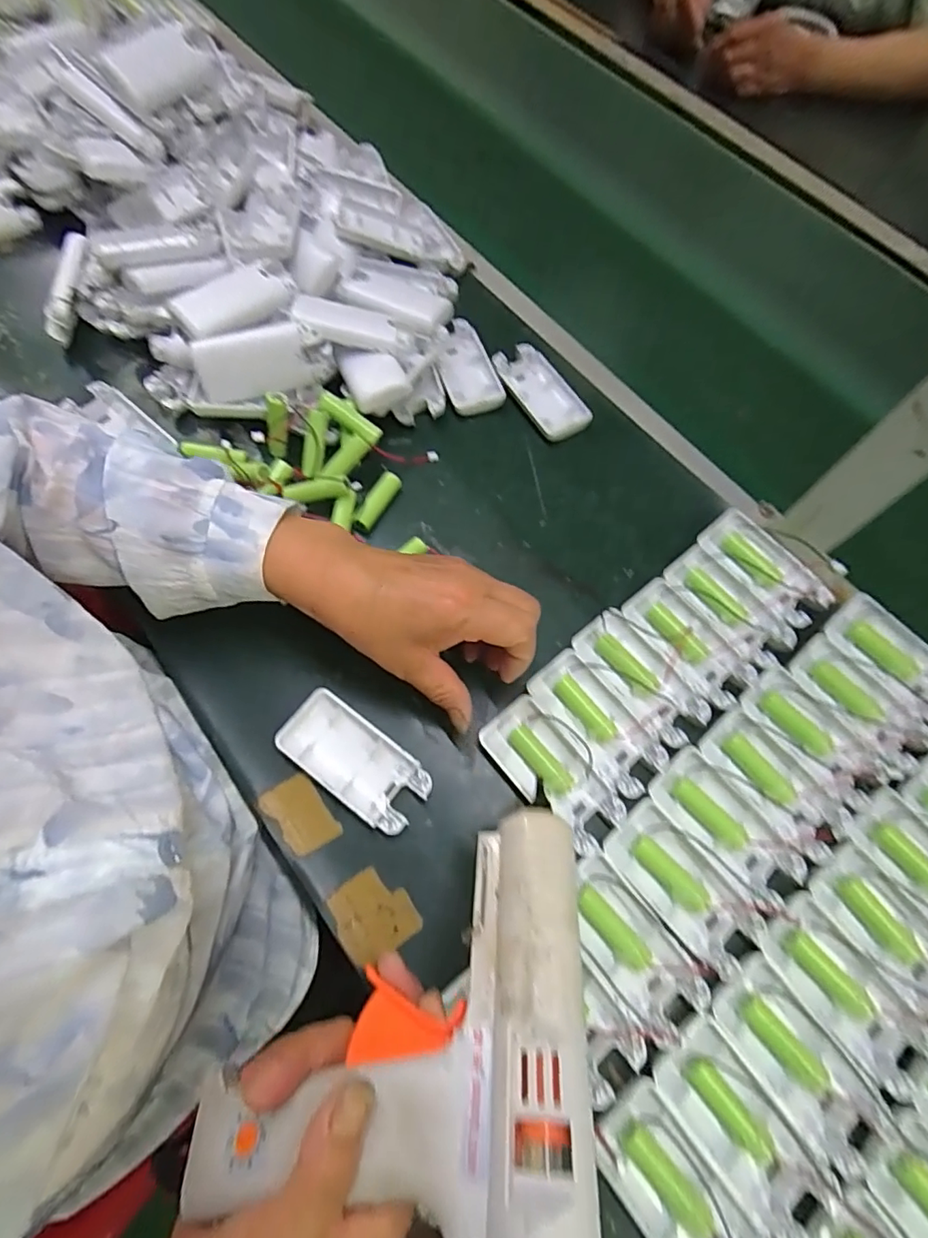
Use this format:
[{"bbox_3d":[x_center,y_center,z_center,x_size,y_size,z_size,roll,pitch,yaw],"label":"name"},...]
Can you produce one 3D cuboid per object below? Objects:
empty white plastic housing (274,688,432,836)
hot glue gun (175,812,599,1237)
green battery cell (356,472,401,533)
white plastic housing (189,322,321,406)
[{"bbox_3d":[-0.068,0.088,0.334,0.095,0.017,0.046,35,70,12],"label":"empty white plastic housing"},{"bbox_3d":[-0.011,0.174,0.244,0.154,0.039,0.165,-6,46,24],"label":"hot glue gun"},{"bbox_3d":[-0.066,-0.090,0.410,0.014,0.013,0.052,27,69,9],"label":"green battery cell"},{"bbox_3d":[-0.158,-0.195,0.411,0.086,0.046,0.019,-12,38,-2],"label":"white plastic housing"}]

